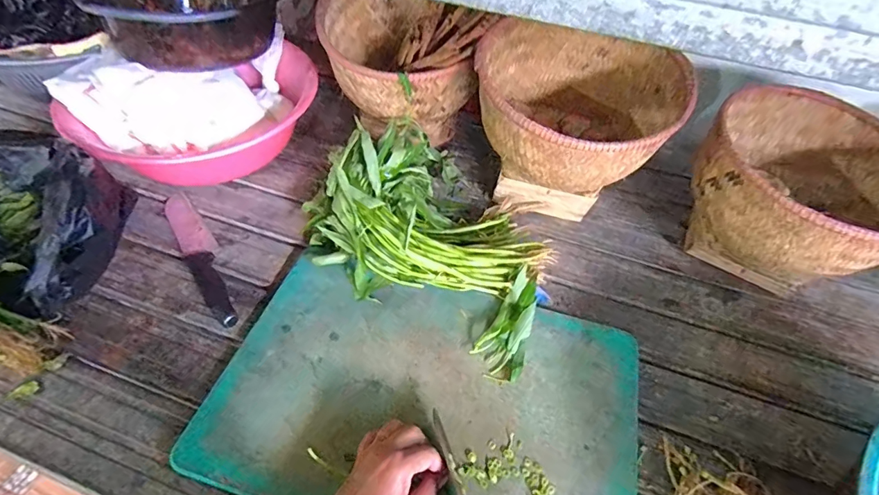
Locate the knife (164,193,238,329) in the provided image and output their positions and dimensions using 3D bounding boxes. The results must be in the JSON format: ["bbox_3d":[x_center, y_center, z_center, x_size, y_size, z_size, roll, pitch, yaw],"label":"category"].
[{"bbox_3d":[-0.320,0.007,0.612,0.043,0.021,0.263,-29,57,-25],"label":"knife"}]

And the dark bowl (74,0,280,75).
[{"bbox_3d":[-0.391,-0.370,0.719,0.264,0.099,0.249,2,50,-2],"label":"dark bowl"}]

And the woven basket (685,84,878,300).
[{"bbox_3d":[0.467,-0.055,0.616,0.244,0.184,0.267,34,56,23],"label":"woven basket"}]

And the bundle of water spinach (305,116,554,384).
[{"bbox_3d":[0.009,-0.040,0.598,0.336,0.121,0.256,29,54,20],"label":"bundle of water spinach"}]

